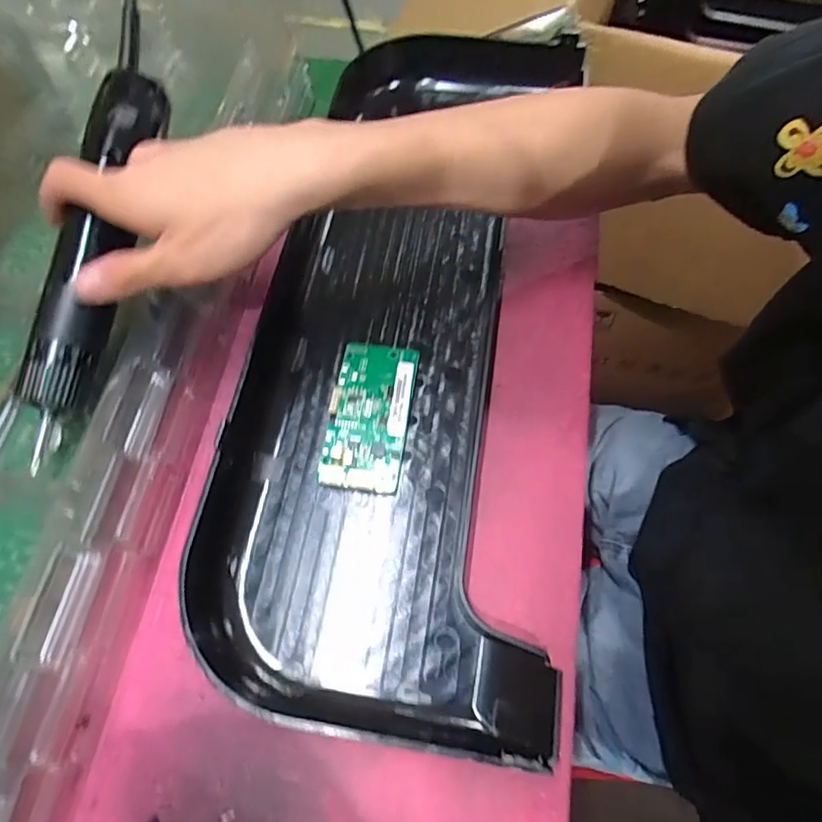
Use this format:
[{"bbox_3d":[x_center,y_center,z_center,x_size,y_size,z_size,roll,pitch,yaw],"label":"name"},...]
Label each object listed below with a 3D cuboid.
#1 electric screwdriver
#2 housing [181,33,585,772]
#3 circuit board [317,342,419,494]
[{"bbox_3d":[-0.170,-0.083,0.304,0.036,0.028,0.217,7,76,0],"label":"electric screwdriver"},{"bbox_3d":[0.008,-0.068,0.368,0.208,0.046,0.489,8,63,7],"label":"housing"},{"bbox_3d":[-0.025,0.001,0.346,0.048,0.007,0.095,7,63,6],"label":"circuit board"}]

